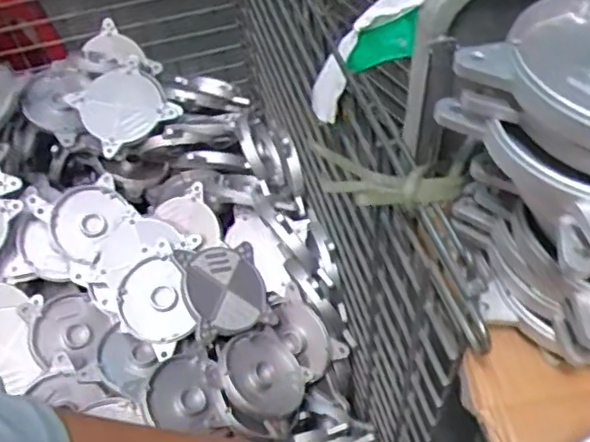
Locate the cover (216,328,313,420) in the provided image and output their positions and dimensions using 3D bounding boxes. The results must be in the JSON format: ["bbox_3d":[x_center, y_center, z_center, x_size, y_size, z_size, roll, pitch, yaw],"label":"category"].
[{"bbox_3d":[-0.047,0.229,0.915,0.134,0.025,0.147,48,44,4],"label":"cover"}]

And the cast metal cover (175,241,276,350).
[{"bbox_3d":[-0.105,0.106,0.952,0.146,0.029,0.145,-4,64,-41],"label":"cast metal cover"}]

